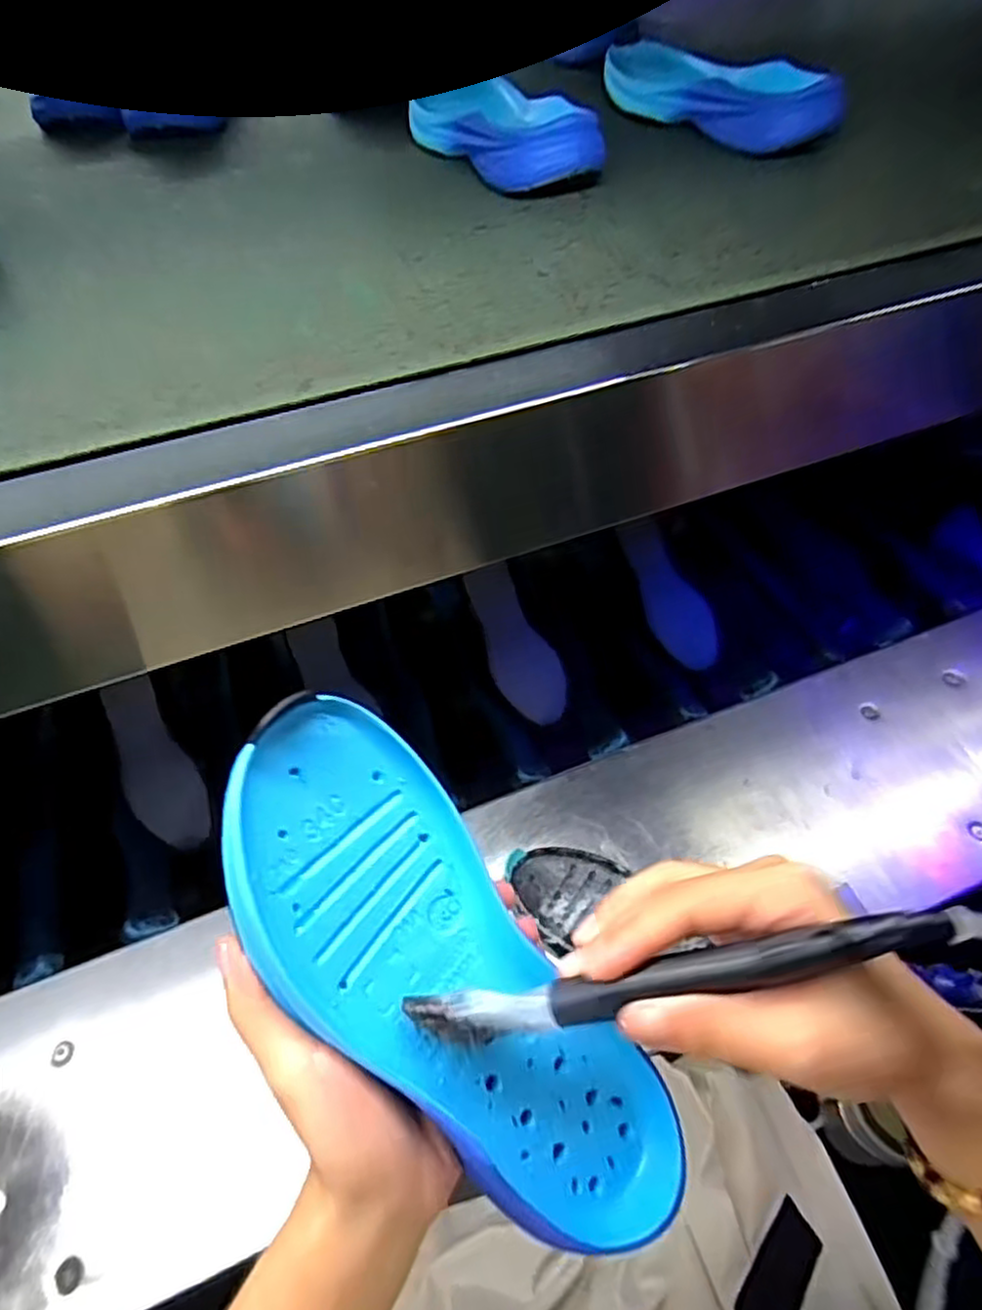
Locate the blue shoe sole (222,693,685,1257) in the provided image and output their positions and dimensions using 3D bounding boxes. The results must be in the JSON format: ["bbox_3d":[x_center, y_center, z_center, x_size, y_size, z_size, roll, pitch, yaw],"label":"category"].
[{"bbox_3d":[-0.016,0.122,0.264,0.086,0.026,0.227,-39,94,-26],"label":"blue shoe sole"}]

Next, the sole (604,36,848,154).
[{"bbox_3d":[0.171,-0.456,0.569,0.076,0.041,0.244,-31,60,-21],"label":"sole"}]

